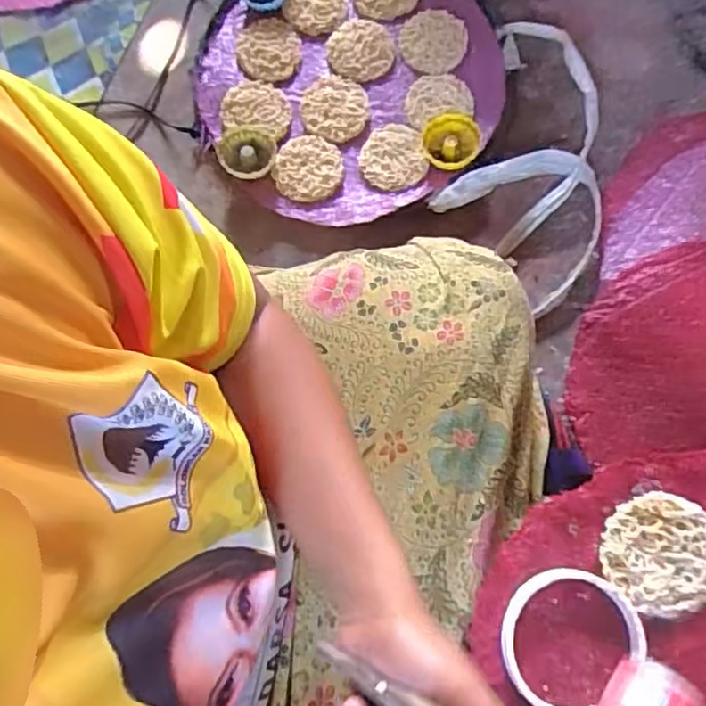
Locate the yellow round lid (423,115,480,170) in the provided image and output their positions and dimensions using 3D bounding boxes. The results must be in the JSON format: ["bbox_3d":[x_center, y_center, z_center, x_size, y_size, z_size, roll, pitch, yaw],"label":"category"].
[{"bbox_3d":[0.106,-0.228,0.714,0.061,0.017,0.066,0,76,1],"label":"yellow round lid"}]

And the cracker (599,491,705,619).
[{"bbox_3d":[0.201,0.128,0.427,0.072,0.007,0.074,0,76,1],"label":"cracker"}]

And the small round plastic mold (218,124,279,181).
[{"bbox_3d":[-0.116,-0.218,0.719,0.064,0.013,0.058,3,76,1],"label":"small round plastic mold"}]

